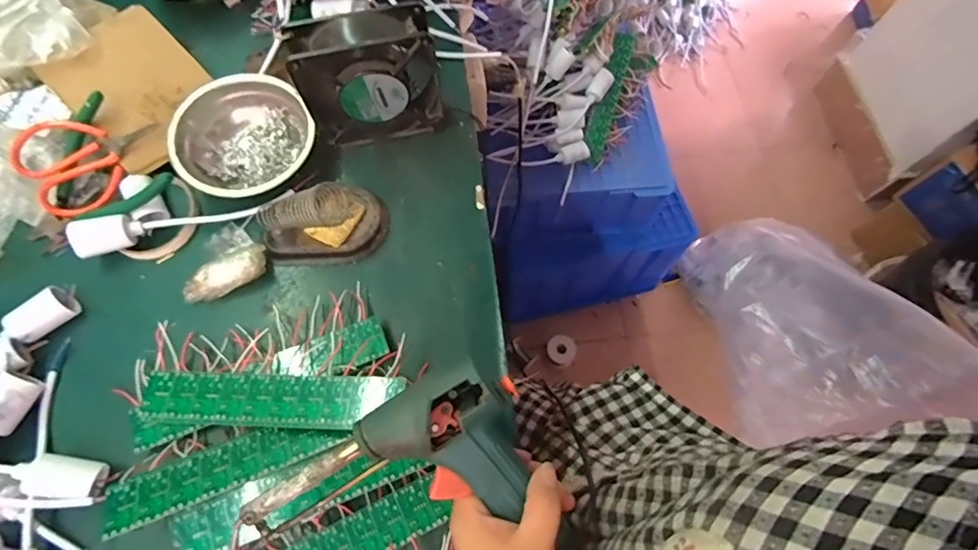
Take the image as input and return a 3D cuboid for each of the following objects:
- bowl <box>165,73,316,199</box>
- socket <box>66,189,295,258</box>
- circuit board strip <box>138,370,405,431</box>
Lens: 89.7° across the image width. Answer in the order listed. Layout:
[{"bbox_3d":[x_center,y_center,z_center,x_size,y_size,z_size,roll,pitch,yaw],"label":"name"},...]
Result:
[{"bbox_3d":[-0.231,-0.131,0.467,0.110,0.040,0.126,38,73,13],"label":"bowl"},{"bbox_3d":[-0.271,-0.054,0.439,0.177,0.030,0.029,-18,70,-8],"label":"socket"},{"bbox_3d":[-0.165,0.093,0.370,0.197,0.007,0.042,-1,64,5],"label":"circuit board strip"}]

